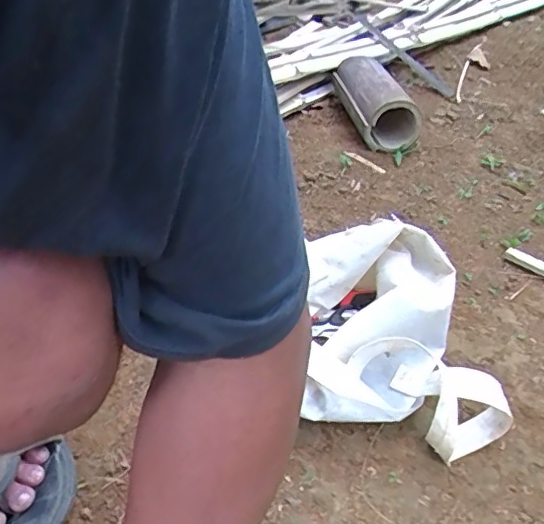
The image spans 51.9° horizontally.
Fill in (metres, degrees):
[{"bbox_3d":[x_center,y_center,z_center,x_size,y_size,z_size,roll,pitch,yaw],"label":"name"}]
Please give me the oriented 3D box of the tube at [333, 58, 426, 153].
[{"bbox_3d":[0.200,-0.310,1.077,0.100,0.107,0.275,-1,38,-9],"label":"tube"}]

